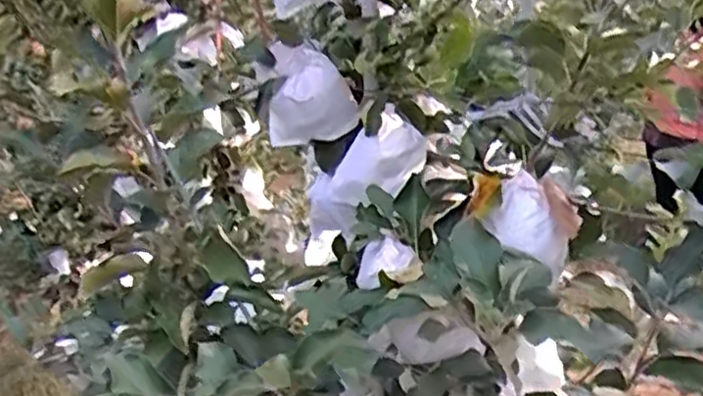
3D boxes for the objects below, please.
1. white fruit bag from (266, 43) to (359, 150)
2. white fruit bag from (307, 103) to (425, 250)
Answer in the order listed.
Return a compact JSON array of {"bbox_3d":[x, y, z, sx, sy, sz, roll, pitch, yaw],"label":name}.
[{"bbox_3d":[-0.058,-0.144,1.029,0.128,0.130,0.070,-3,14,-4],"label":"white fruit bag"},{"bbox_3d":[0.011,-0.018,1.013,0.228,0.114,0.069,-44,-10,31],"label":"white fruit bag"}]

